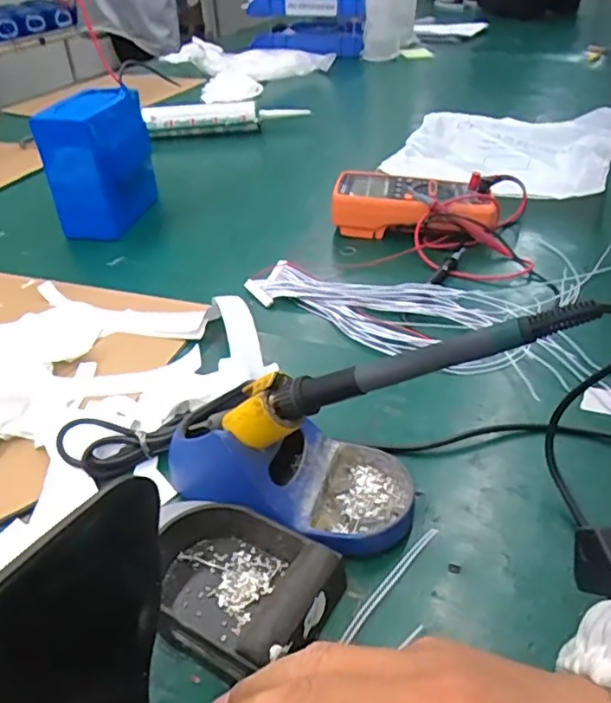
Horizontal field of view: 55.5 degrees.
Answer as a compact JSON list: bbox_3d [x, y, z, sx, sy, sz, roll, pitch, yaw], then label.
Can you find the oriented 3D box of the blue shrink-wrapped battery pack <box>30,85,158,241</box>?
[{"bbox_3d":[-0.255,-0.238,0.723,0.081,0.141,0.137,6,38,12],"label":"blue shrink-wrapped battery pack"}]

